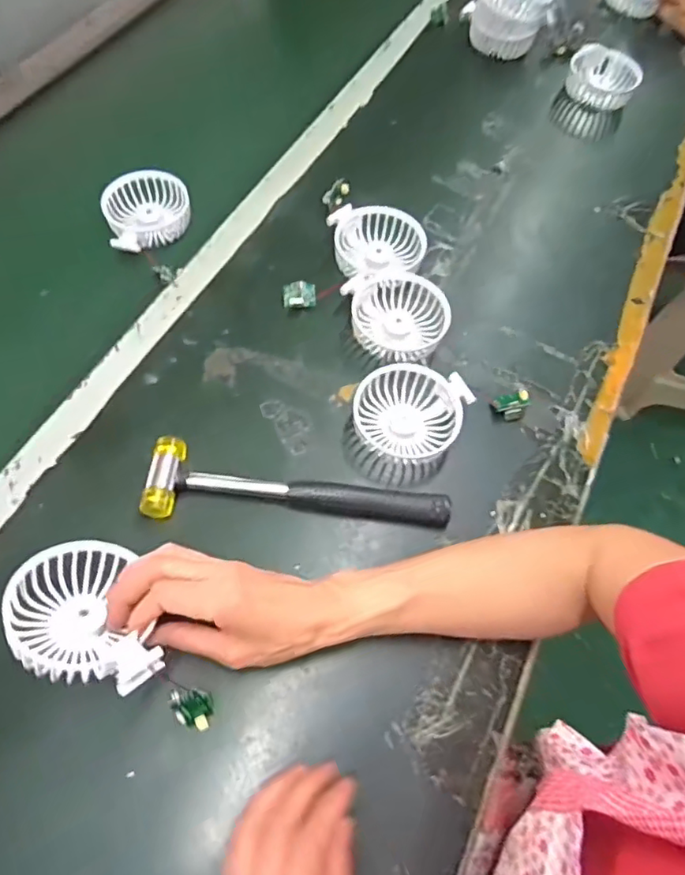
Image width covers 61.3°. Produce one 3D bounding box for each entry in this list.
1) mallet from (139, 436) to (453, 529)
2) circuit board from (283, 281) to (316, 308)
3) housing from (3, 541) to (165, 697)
[{"bbox_3d":[-0.034,0.035,0.465,0.238,0.024,0.063,1,61,-2],"label":"mallet"},{"bbox_3d":[-0.042,-0.139,0.564,0.031,0.016,0.023,-3,62,-4],"label":"circuit board"},{"bbox_3d":[-0.167,0.117,0.367,0.076,0.032,0.106,-13,58,-34],"label":"housing"}]

